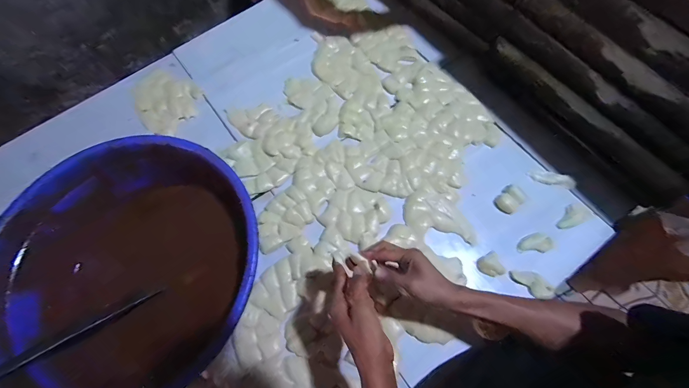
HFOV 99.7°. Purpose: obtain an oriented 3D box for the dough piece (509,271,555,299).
[{"bbox_3d":[0.346,0.163,0.534,0.074,0.010,0.034,43,76,15],"label":"dough piece"}]

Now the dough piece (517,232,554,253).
[{"bbox_3d":[0.366,0.092,0.555,0.059,0.012,0.037,5,70,4],"label":"dough piece"}]

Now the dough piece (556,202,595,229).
[{"bbox_3d":[0.452,0.043,0.576,0.073,0.013,0.039,-22,70,-6],"label":"dough piece"}]

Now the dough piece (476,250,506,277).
[{"bbox_3d":[0.280,0.137,0.555,0.048,0.010,0.043,-24,71,-7],"label":"dough piece"}]

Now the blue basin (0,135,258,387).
[{"bbox_3d":[-0.343,0.110,0.497,0.404,0.141,0.382,-1,69,1],"label":"blue basin"}]

